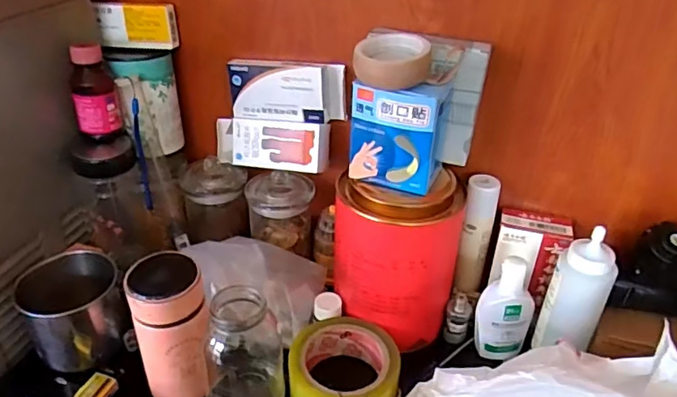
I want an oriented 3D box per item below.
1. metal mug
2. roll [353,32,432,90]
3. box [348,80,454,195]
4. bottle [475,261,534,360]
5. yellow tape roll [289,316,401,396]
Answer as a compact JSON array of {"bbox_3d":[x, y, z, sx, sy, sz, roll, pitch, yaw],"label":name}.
[{"bbox_3d":[-0.266,0.112,0.551,0.084,0.100,0.080,-8,33,-15],"label":"metal mug"},{"bbox_3d":[0.046,-0.118,0.463,0.062,0.032,0.062,1,32,-1],"label":"roll"},{"bbox_3d":[0.055,-0.063,0.498,0.080,0.095,0.059,11,33,15],"label":"box"},{"bbox_3d":[0.168,0.114,0.546,0.053,0.108,0.026,9,32,12],"label":"bottle"},{"bbox_3d":[0.004,0.171,0.516,0.104,0.052,0.117,6,32,7],"label":"yellow tape roll"}]

